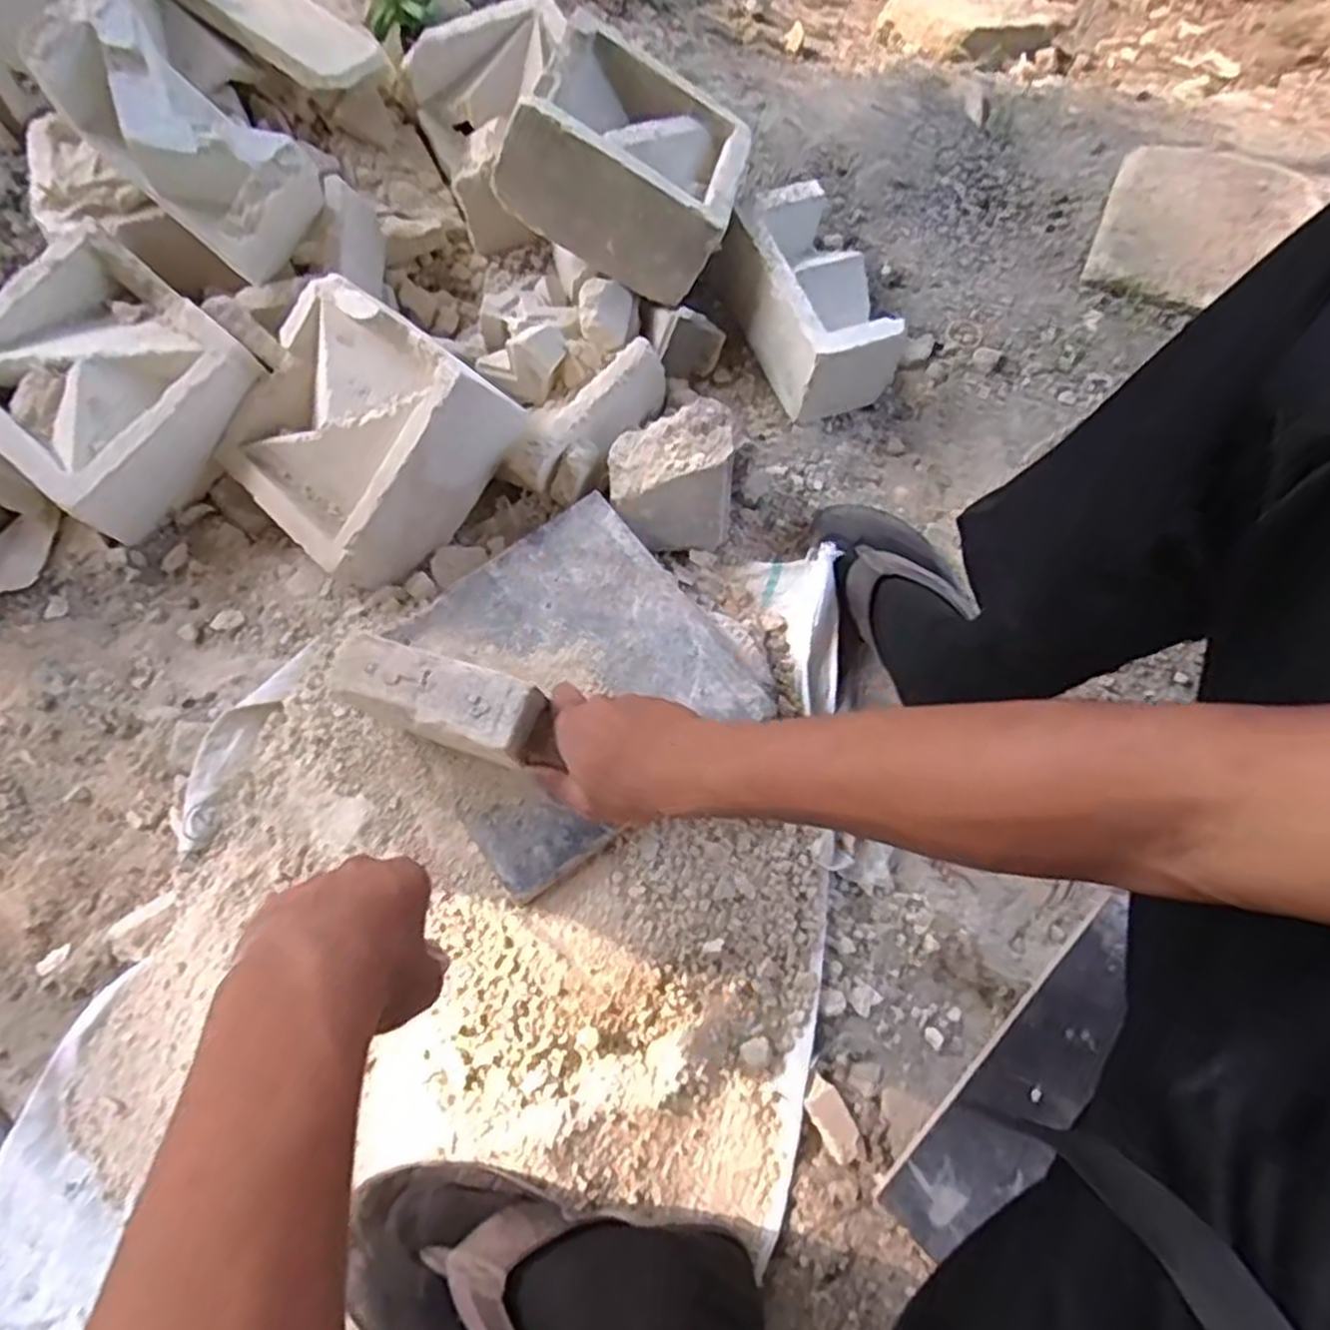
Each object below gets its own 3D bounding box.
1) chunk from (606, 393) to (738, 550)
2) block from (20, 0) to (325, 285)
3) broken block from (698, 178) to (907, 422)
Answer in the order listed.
[{"bbox_3d":[0.006,-0.171,0.712,0.109,0.075,0.092,-7,72,-2],"label":"chunk"},{"bbox_3d":[-0.408,-0.449,0.690,0.209,0.115,0.096,39,71,-10],"label":"block"},{"bbox_3d":[0.144,-0.369,0.800,0.121,0.113,0.216,-23,73,-7],"label":"broken block"}]

